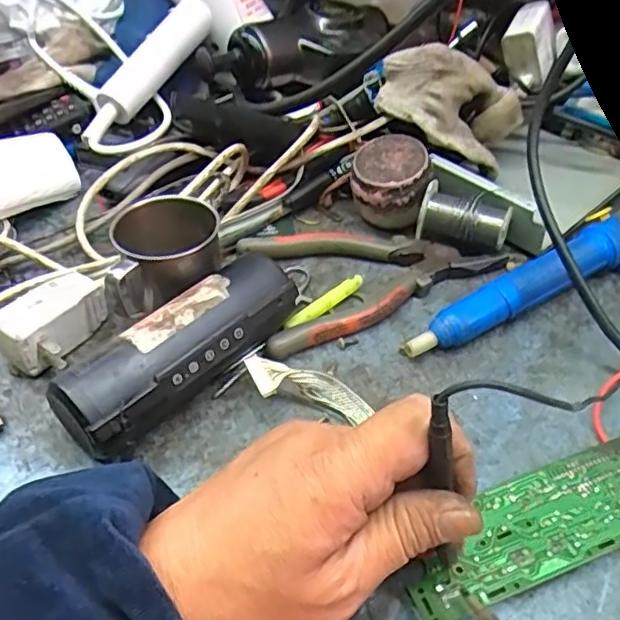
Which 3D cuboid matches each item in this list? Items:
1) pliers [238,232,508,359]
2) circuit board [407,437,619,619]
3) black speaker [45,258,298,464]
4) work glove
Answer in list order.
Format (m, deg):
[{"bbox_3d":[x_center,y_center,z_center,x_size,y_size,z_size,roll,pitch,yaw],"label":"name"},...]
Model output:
[{"bbox_3d":[0.037,-0.032,0.442,0.175,0.017,0.104,-19,46,-17],"label":"pliers"},{"bbox_3d":[0.161,0.091,0.311,0.244,0.006,0.051,-18,46,-15],"label":"circuit board"},{"bbox_3d":[-0.072,0.027,0.362,0.043,0.053,0.151,30,52,29],"label":"black speaker"},{"bbox_3d":[0.113,-0.162,0.505,0.113,0.084,0.070,-3,44,-2],"label":"work glove"}]

